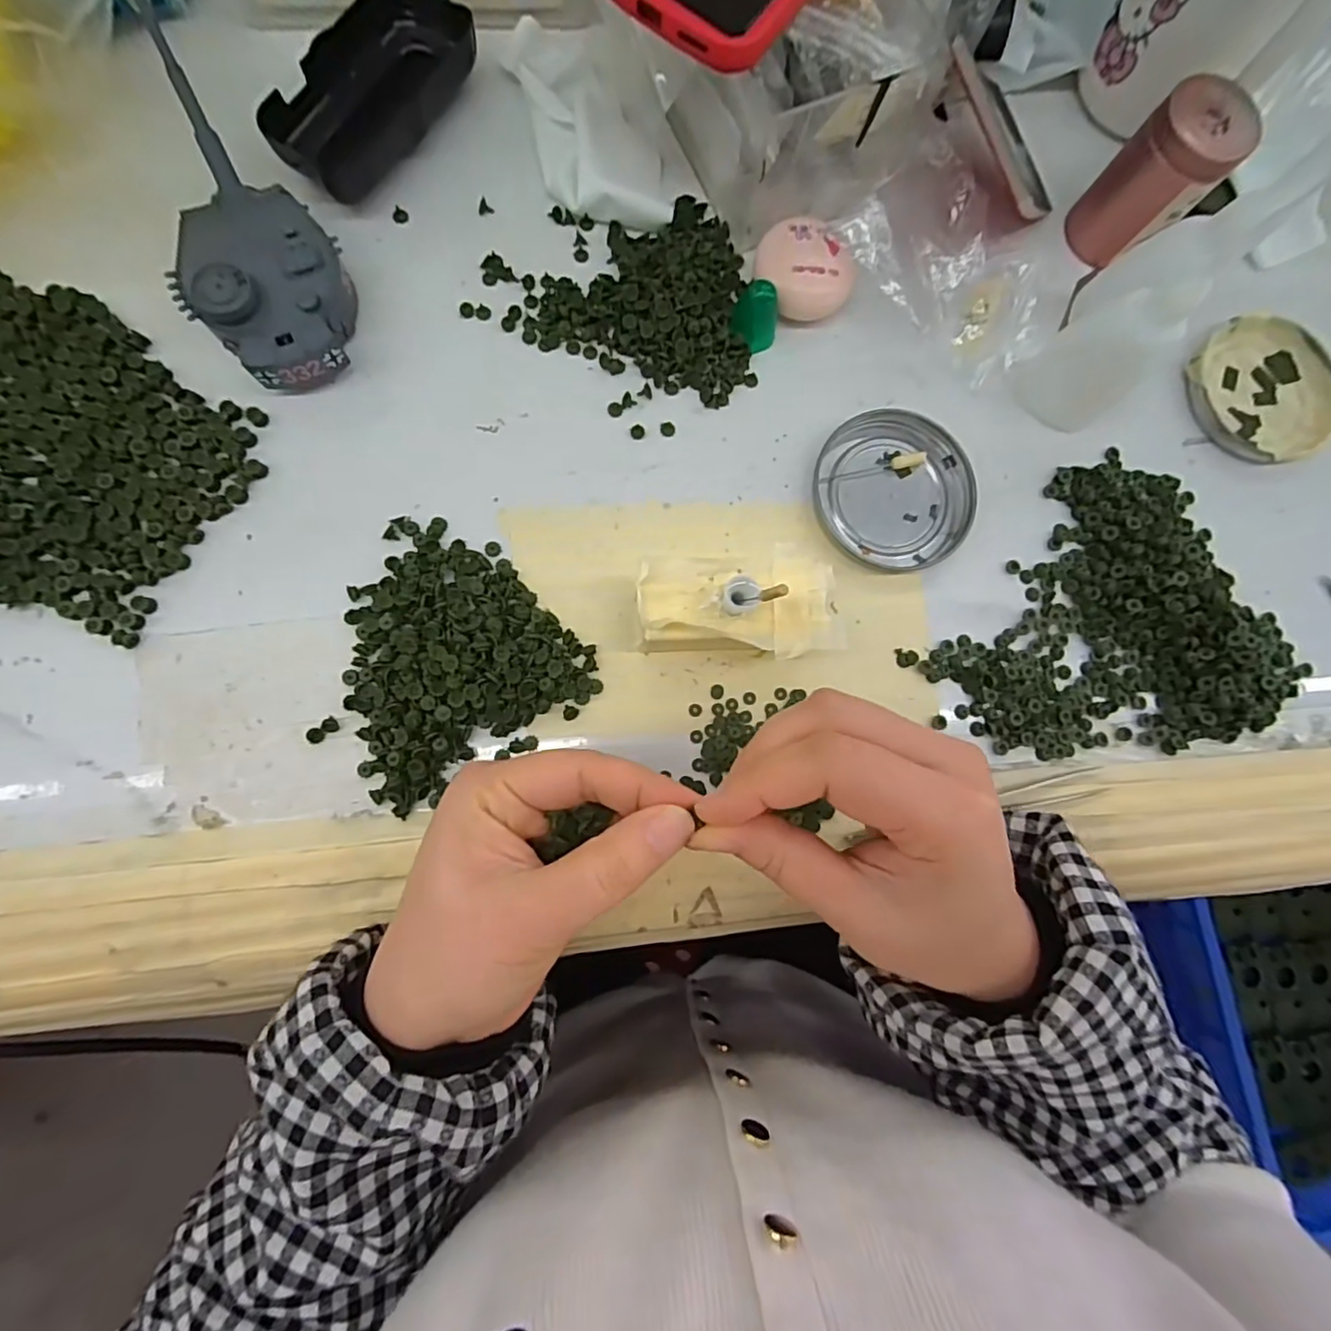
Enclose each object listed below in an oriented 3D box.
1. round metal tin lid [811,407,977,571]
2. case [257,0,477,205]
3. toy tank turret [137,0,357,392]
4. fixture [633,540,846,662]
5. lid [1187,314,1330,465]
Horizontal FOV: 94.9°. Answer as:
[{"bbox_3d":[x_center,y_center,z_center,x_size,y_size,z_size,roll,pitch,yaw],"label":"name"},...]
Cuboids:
[{"bbox_3d":[0.113,-0.086,0.300,0.079,0.008,0.073,1,83,-5],"label":"round metal tin lid"},{"bbox_3d":[-0.139,-0.277,0.292,0.055,0.022,0.115,32,82,-1],"label":"case"},{"bbox_3d":[-0.194,-0.201,0.264,0.067,0.050,0.162,-31,87,-8],"label":"toy tank turret"},{"bbox_3d":[0.031,-0.024,0.270,0.084,0.039,0.046,-6,84,-6],"label":"fixture"},{"bbox_3d":[0.319,-0.148,0.324,0.078,0.008,0.078,1,83,-5],"label":"lid"}]

